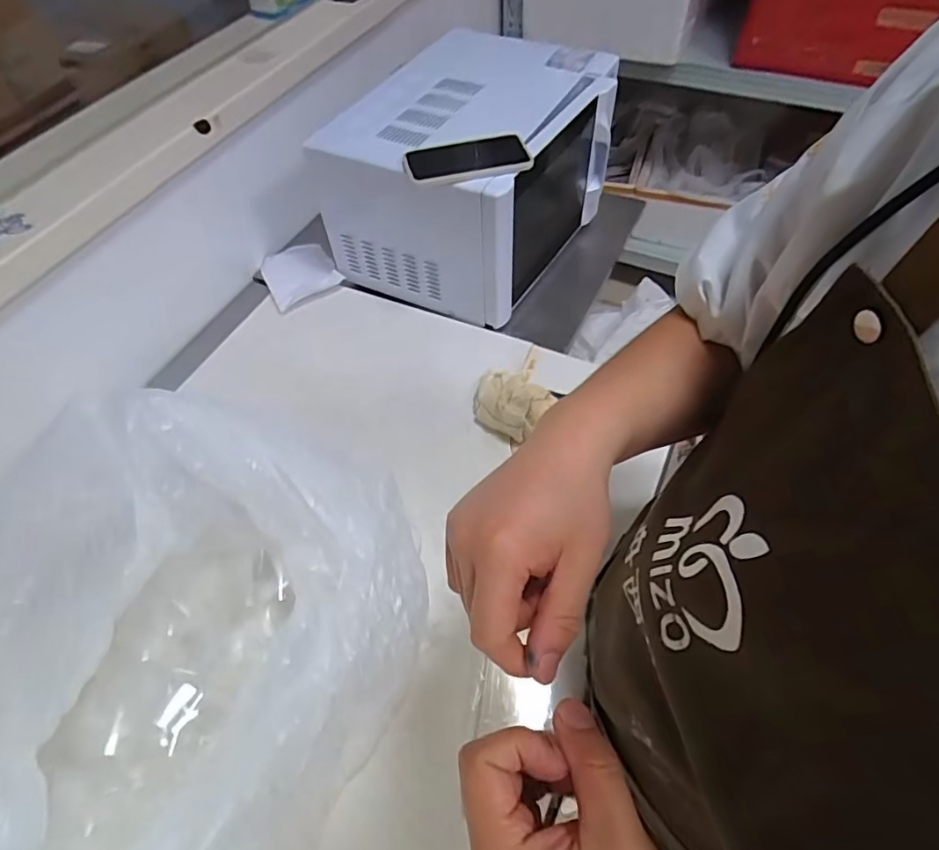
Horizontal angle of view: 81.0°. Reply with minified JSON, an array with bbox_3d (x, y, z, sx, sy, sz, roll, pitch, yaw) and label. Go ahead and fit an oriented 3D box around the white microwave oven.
[{"bbox_3d":[0.018,-0.423,0.926,0.331,0.261,0.430,26,61,19],"label":"white microwave oven"}]

